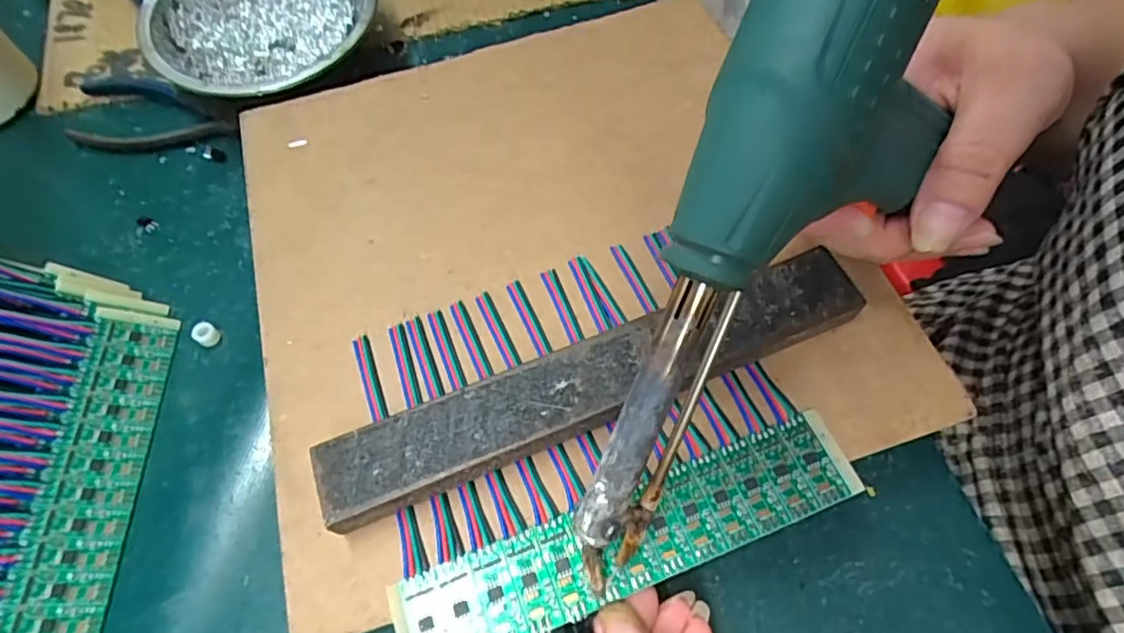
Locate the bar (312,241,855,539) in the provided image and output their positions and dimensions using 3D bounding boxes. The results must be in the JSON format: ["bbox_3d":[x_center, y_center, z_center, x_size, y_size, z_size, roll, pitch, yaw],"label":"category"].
[{"bbox_3d":[0.014,0.025,0.223,0.204,0.017,0.032,-20,63,-10],"label":"bar"}]

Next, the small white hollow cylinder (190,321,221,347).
[{"bbox_3d":[-0.169,0.008,0.283,0.008,0.009,0.009,19,63,11],"label":"small white hollow cylinder"}]

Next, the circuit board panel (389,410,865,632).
[{"bbox_3d":[0.024,0.076,0.207,0.162,0.004,0.033,-20,63,-9],"label":"circuit board panel"}]

